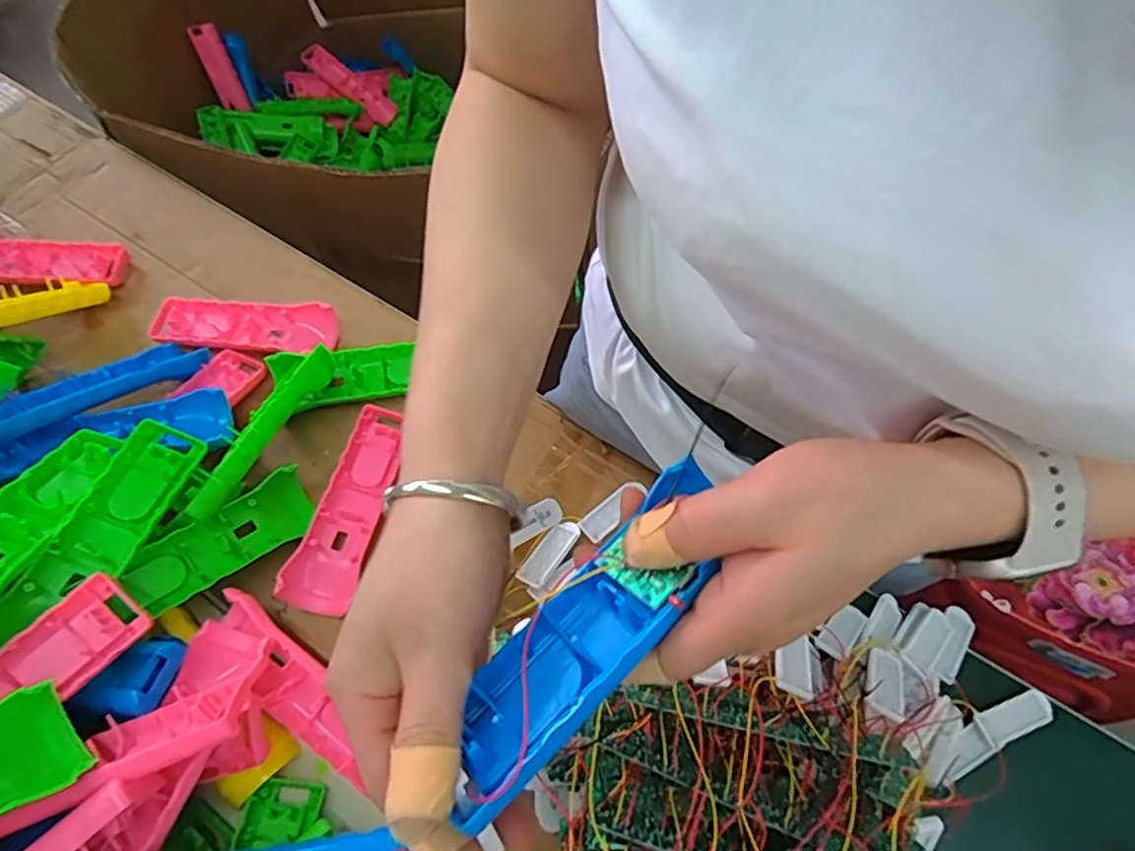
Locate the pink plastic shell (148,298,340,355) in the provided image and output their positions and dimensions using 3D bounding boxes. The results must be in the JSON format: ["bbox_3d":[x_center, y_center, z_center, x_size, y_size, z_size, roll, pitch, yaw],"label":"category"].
[{"bbox_3d":[-0.273,-0.084,0.546,0.151,0.025,0.045,4,66,4],"label":"pink plastic shell"}]

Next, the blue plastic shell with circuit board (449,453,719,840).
[{"bbox_3d":[0.010,0.072,0.238,0.042,0.032,0.143,37,70,15],"label":"blue plastic shell with circuit board"}]

